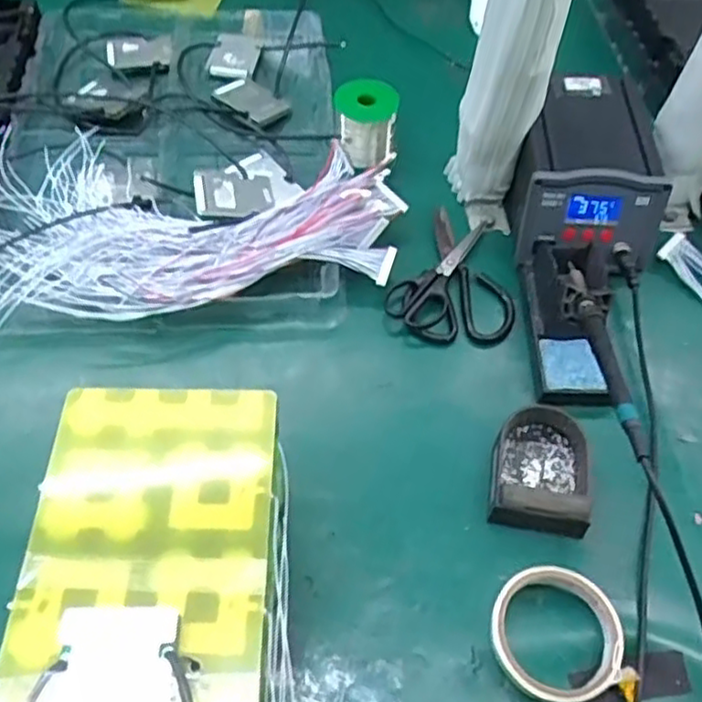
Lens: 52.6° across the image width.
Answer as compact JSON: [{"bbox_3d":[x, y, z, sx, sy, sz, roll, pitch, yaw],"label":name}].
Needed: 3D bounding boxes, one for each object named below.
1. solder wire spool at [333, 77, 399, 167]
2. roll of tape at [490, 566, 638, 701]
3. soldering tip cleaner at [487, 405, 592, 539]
[{"bbox_3d":[0.015,-0.253,0.788,0.065,0.075,0.066,2,57,-3],"label":"solder wire spool"},{"bbox_3d":[0.147,0.204,0.513,0.088,0.031,0.088,2,57,-3],"label":"roll of tape"},{"bbox_3d":[0.158,0.093,0.584,0.077,0.035,0.106,14,57,5],"label":"soldering tip cleaner"}]

